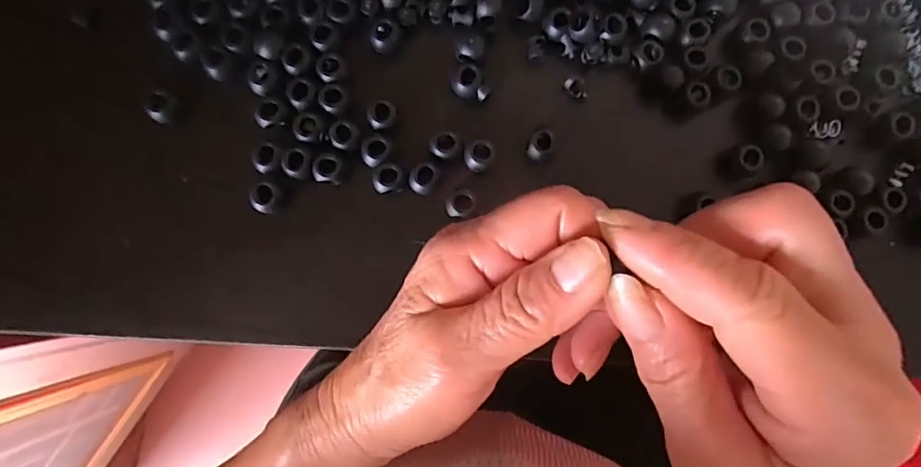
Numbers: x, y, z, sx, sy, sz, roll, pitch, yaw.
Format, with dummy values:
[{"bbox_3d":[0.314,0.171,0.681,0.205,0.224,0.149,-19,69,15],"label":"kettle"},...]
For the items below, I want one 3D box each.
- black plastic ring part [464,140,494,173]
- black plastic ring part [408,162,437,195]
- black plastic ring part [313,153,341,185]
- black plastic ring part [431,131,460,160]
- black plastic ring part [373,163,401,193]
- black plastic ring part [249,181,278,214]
[{"bbox_3d":[0.008,-0.035,0.232,0.011,0.014,0.013,34,84,2],"label":"black plastic ring part"},{"bbox_3d":[-0.017,-0.025,0.229,0.011,0.008,0.013,30,84,2],"label":"black plastic ring part"},{"bbox_3d":[-0.060,-0.029,0.226,0.012,0.004,0.012,6,84,-1],"label":"black plastic ring part"},{"bbox_3d":[-0.007,-0.040,0.231,0.012,0.004,0.013,42,92,-9],"label":"black plastic ring part"},{"bbox_3d":[-0.033,-0.025,0.227,0.013,0.005,0.010,-24,85,-4],"label":"black plastic ring part"},{"bbox_3d":[-0.087,-0.016,0.228,0.011,0.009,0.013,28,84,2],"label":"black plastic ring part"}]

